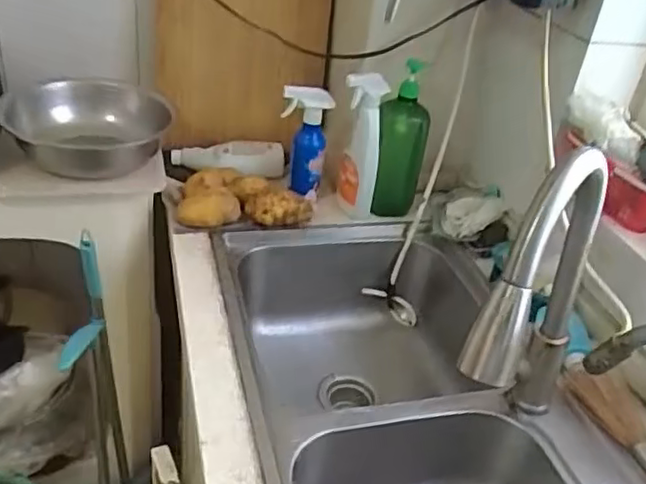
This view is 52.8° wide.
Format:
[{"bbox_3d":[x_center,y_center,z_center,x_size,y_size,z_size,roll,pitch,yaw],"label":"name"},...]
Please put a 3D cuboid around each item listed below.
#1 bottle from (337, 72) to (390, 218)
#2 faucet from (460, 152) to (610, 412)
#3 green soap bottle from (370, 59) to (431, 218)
[{"bbox_3d":[0.069,-0.175,1.166,0.073,0.249,0.084,10,33,4],"label":"bottle"},{"bbox_3d":[0.216,0.089,0.676,0.047,0.369,0.253,28,38,28],"label":"faucet"},{"bbox_3d":[0.144,-0.175,1.205,0.087,0.304,0.055,13,33,8],"label":"green soap bottle"}]

